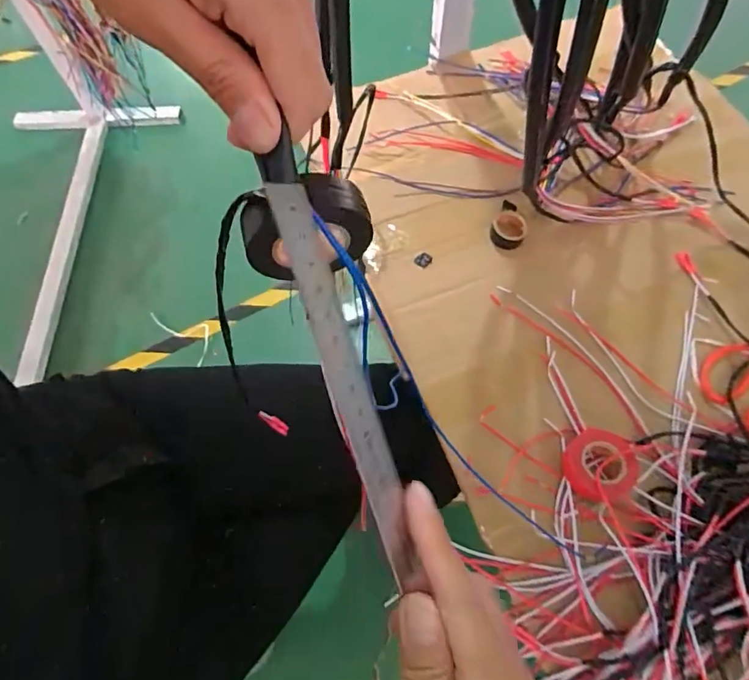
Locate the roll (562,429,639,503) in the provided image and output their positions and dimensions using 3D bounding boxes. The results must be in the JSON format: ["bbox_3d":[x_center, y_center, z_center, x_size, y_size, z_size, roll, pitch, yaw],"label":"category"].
[{"bbox_3d":[0.198,0.110,0.429,0.061,0.026,0.061,-1,66,1],"label":"roll"}]

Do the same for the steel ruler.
[{"bbox_3d":[-0.008,0.023,0.192,0.020,0.006,0.166,-29,105,-46],"label":"steel ruler"}]

